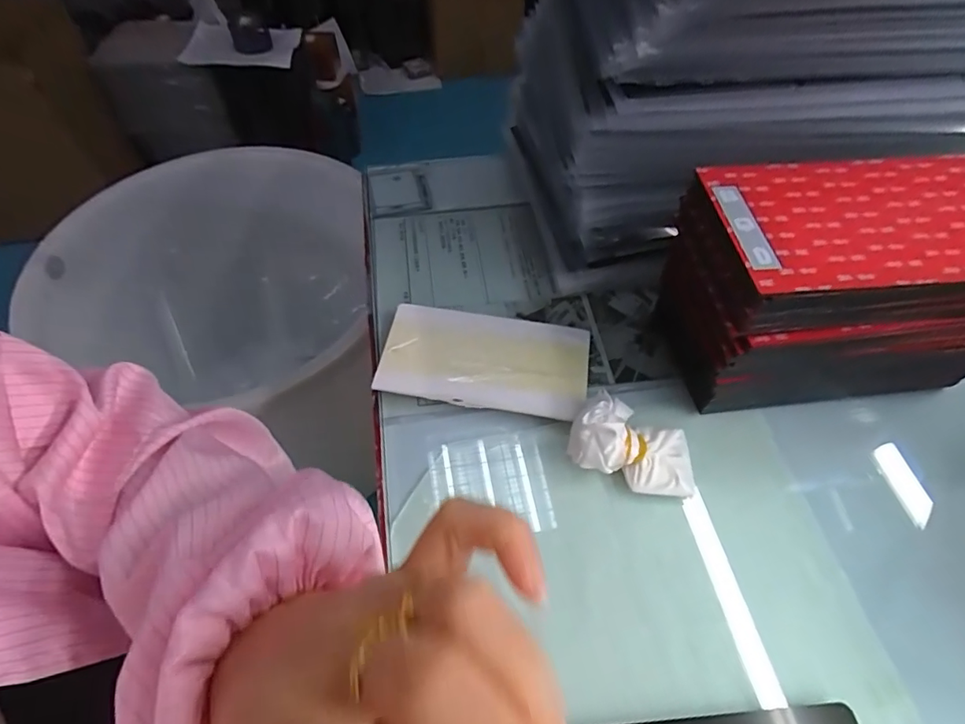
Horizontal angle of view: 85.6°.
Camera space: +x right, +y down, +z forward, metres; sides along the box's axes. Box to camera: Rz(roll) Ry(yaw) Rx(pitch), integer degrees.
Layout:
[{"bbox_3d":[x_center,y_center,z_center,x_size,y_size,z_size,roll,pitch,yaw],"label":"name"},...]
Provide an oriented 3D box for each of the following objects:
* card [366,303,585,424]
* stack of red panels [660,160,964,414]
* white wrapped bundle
[{"bbox_3d":[0.002,-0.003,0.385,0.147,0.008,0.079,7,57,5],"label":"card"},{"bbox_3d":[0.235,-0.043,0.349,0.204,0.137,0.098,-5,55,-4],"label":"stack of red panels"},{"bbox_3d":[0.100,0.053,0.337,0.083,0.040,0.049,13,56,8],"label":"white wrapped bundle"}]

